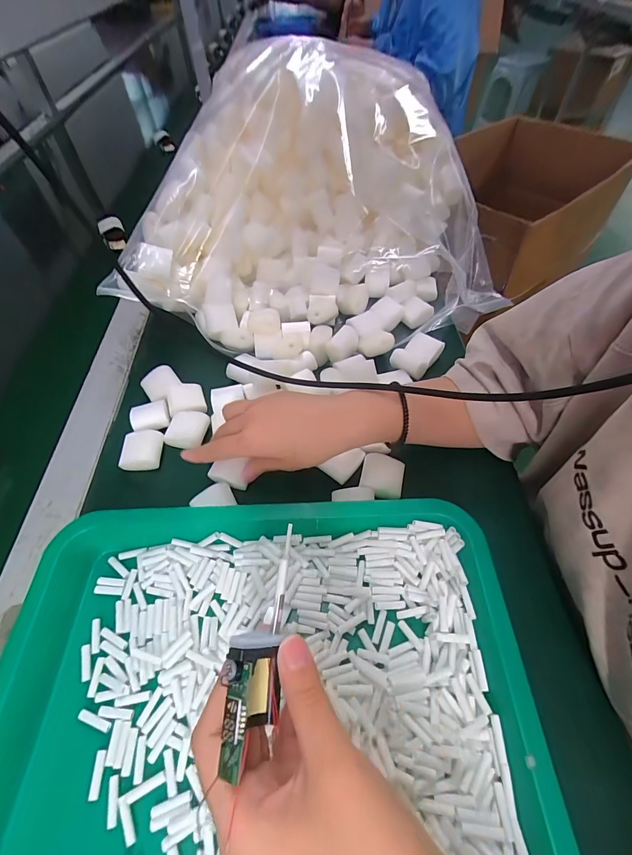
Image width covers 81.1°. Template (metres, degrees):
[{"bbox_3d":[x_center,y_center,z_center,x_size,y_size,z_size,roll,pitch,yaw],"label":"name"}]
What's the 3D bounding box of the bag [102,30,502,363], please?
[{"bbox_3d":[0.019,-0.285,0.463,0.403,0.174,0.411,8,55,8],"label":"bag"}]

